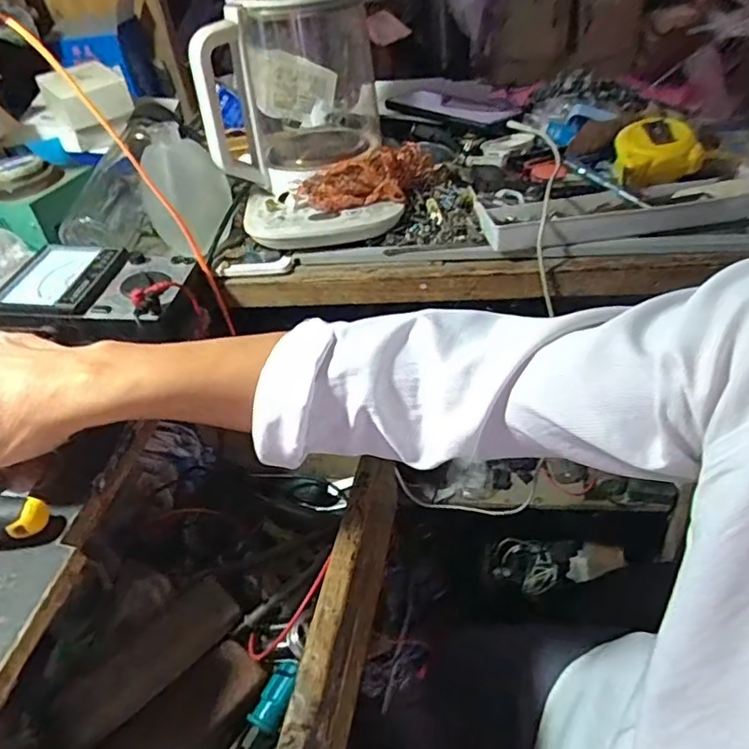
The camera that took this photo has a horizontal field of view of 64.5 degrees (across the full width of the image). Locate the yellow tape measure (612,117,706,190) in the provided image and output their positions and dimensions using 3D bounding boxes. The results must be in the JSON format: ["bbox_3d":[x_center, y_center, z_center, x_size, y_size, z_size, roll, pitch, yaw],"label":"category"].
[{"bbox_3d":[0.278,-0.224,0.594,0.079,0.043,0.058,-13,41,-6],"label":"yellow tape measure"}]

